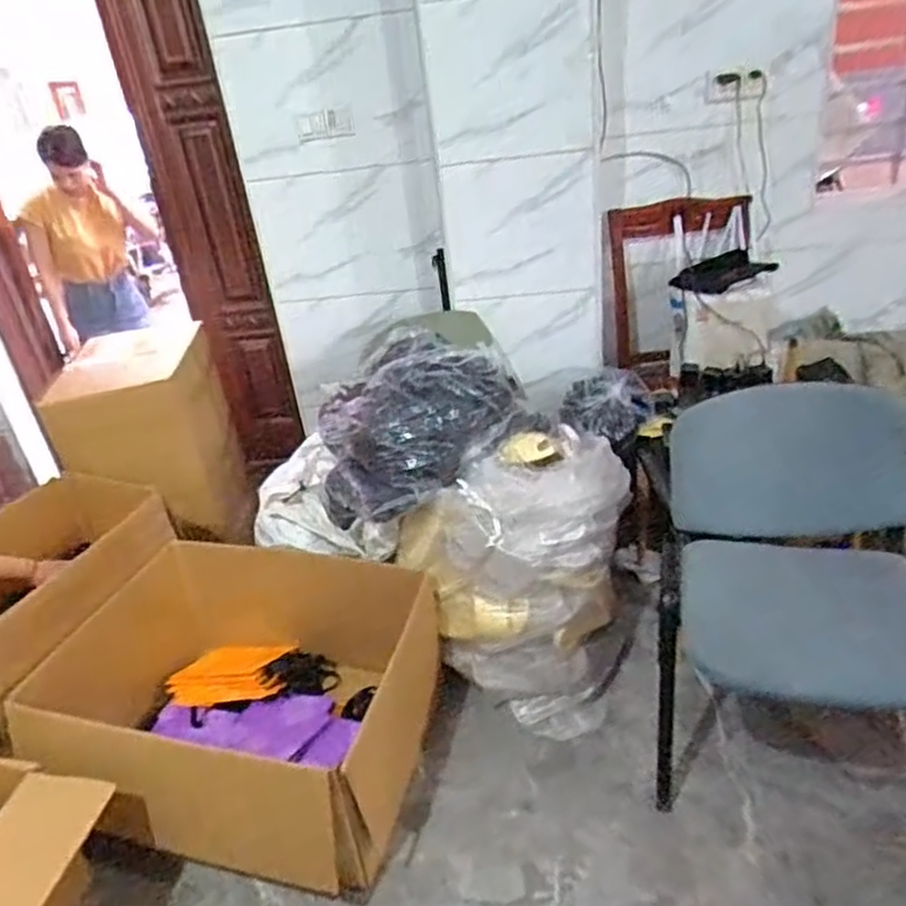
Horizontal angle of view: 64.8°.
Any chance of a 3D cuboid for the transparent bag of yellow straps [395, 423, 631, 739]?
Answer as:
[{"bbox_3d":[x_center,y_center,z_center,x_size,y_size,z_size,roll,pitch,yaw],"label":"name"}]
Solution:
[{"bbox_3d":[0.146,0.287,1.718,0.489,0.580,0.387,5,30,23],"label":"transparent bag of yellow straps"}]

